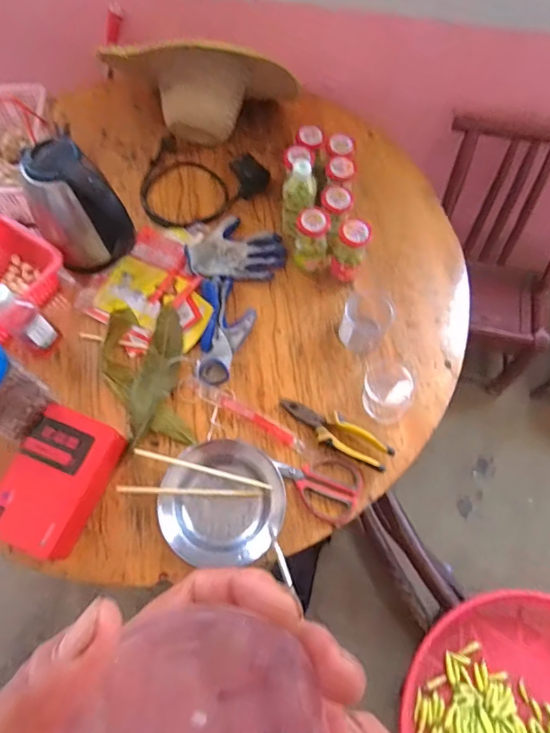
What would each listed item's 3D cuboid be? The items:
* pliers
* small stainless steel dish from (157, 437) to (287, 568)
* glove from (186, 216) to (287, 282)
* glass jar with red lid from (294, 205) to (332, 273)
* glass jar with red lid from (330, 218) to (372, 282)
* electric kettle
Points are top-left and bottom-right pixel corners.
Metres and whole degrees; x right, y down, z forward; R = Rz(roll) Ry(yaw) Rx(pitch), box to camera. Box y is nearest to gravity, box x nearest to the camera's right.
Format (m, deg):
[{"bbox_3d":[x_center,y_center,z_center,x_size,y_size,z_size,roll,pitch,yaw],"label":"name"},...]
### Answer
[{"bbox_3d":[0.099,0.108,0.778,0.196,0.021,0.053,30,70,11],"label":"pliers"},{"bbox_3d":[-0.080,0.206,0.719,0.184,0.040,0.182,0,67,-1],"label":"small stainless steel dish"},{"bbox_3d":[-0.076,-0.238,0.925,0.188,0.023,0.141,-2,67,-2],"label":"glove"},{"bbox_3d":[0.068,-0.235,0.876,0.065,0.128,0.065,0,67,-1],"label":"glass jar with red lid"},{"bbox_3d":[0.138,-0.212,0.869,0.062,0.135,0.066,0,67,-1],"label":"glass jar with red lid"},{"bbox_3d":[-0.348,-0.272,0.823,0.138,0.234,0.128,-32,71,-13],"label":"electric kettle"}]

